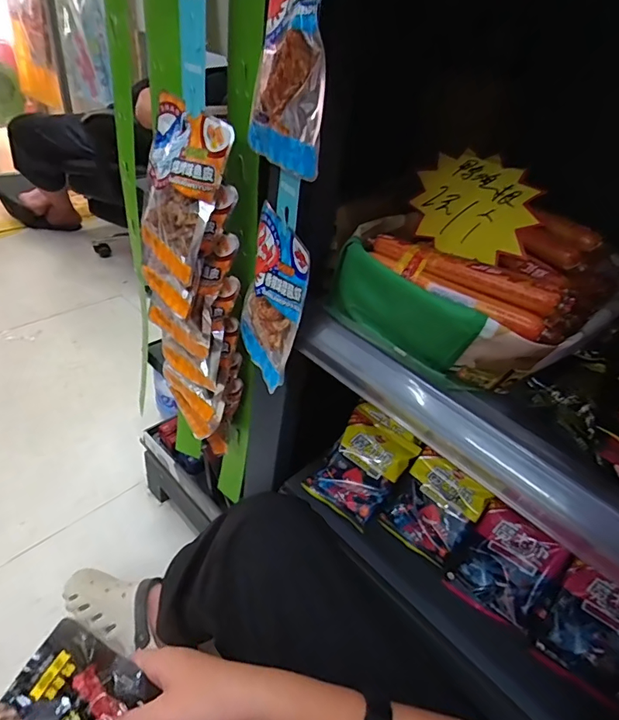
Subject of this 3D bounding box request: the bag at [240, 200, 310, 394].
[{"bbox_3d":[-0.039,-0.058,0.468,0.030,0.161,0.099,-9,41,-21],"label":"bag"}]

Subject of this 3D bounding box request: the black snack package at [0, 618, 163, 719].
[{"bbox_3d":[-0.173,0.293,0.384,0.146,0.014,0.079,31,63,5],"label":"black snack package"}]

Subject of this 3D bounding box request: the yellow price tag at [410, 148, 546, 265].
[{"bbox_3d":[0.159,-0.151,0.448,0.013,0.094,0.128,11,23,-50],"label":"yellow price tag"}]

